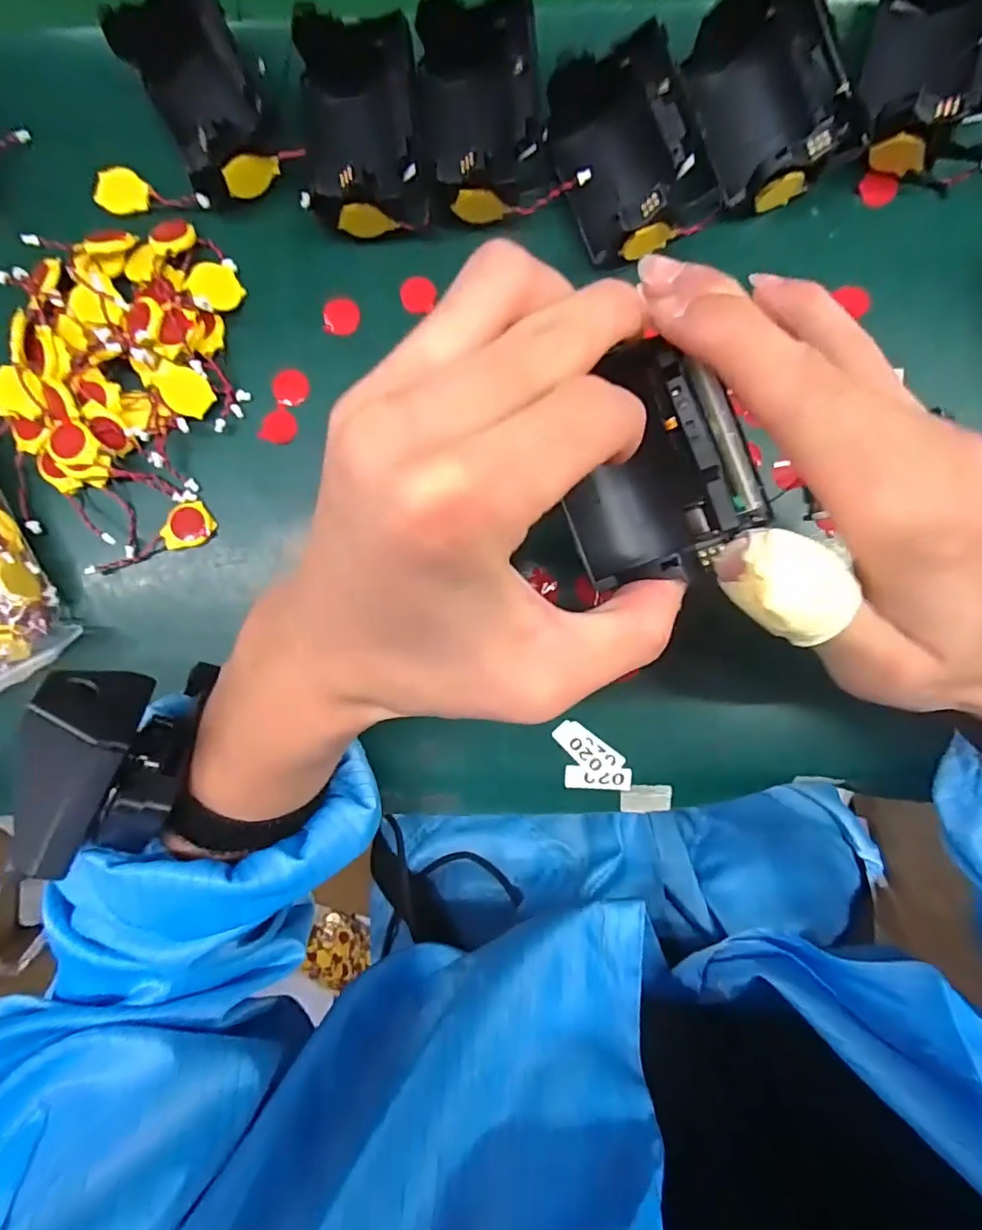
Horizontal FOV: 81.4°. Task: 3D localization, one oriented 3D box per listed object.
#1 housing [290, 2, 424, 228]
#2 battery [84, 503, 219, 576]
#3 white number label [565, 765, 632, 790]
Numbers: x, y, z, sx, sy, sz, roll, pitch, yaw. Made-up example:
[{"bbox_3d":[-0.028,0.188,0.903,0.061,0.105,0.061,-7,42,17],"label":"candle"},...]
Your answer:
[{"bbox_3d":[-0.055,-0.202,0.240,0.051,0.037,0.072,-5,89,2],"label":"housing"},{"bbox_3d":[-0.156,-0.033,0.263,0.060,0.005,0.019,-27,89,1],"label":"battery"},{"bbox_3d":[0.050,0.076,0.263,0.030,0.004,0.010,3,89,2],"label":"white number label"}]

